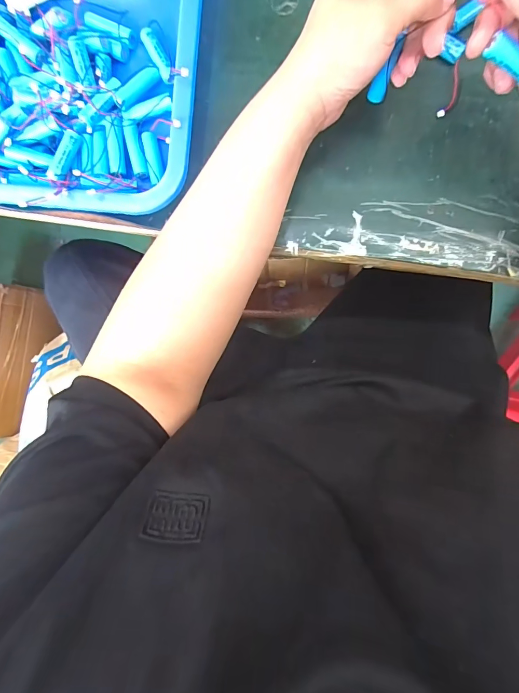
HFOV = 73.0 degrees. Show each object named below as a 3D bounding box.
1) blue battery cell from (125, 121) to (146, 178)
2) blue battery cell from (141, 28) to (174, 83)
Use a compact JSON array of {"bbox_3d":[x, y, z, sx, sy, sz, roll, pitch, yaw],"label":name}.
[{"bbox_3d":[-0.117,-0.186,0.337,0.013,0.013,0.050,-10,99,5],"label":"blue battery cell"},{"bbox_3d":[-0.095,-0.271,0.329,0.014,0.013,0.050,-28,93,4],"label":"blue battery cell"}]

